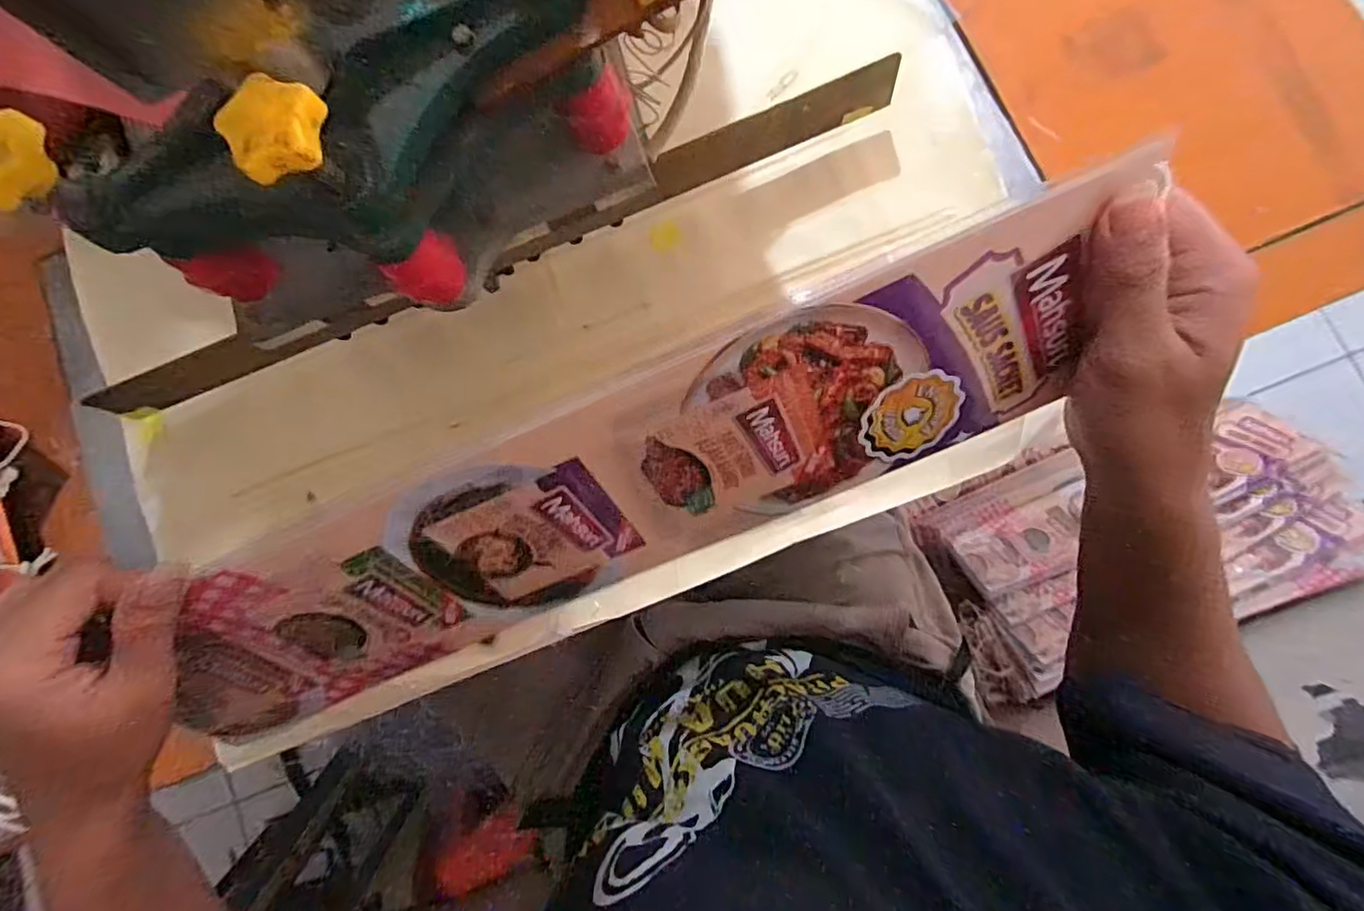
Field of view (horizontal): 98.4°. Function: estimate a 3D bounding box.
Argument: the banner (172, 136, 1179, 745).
[{"bbox_3d":[-0.046,0.032,0.300,0.493,0.136,0.011,-23,45,8],"label":"banner"}]

